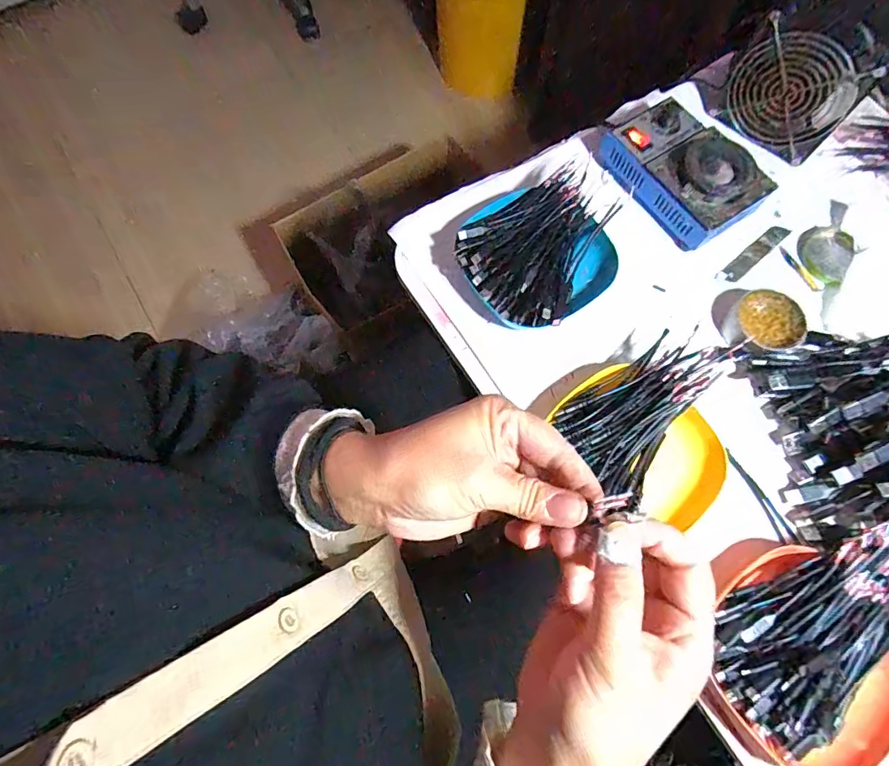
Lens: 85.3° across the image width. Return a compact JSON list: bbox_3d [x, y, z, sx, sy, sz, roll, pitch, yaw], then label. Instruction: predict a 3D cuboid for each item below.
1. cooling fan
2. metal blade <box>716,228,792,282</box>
[{"bbox_3d":[0.354,-0.297,0.494,0.111,0.100,0.034,40,77,13],"label":"cooling fan"},{"bbox_3d":[0.321,-0.133,0.498,0.097,0.004,0.020,-39,75,-11],"label":"metal blade"}]

